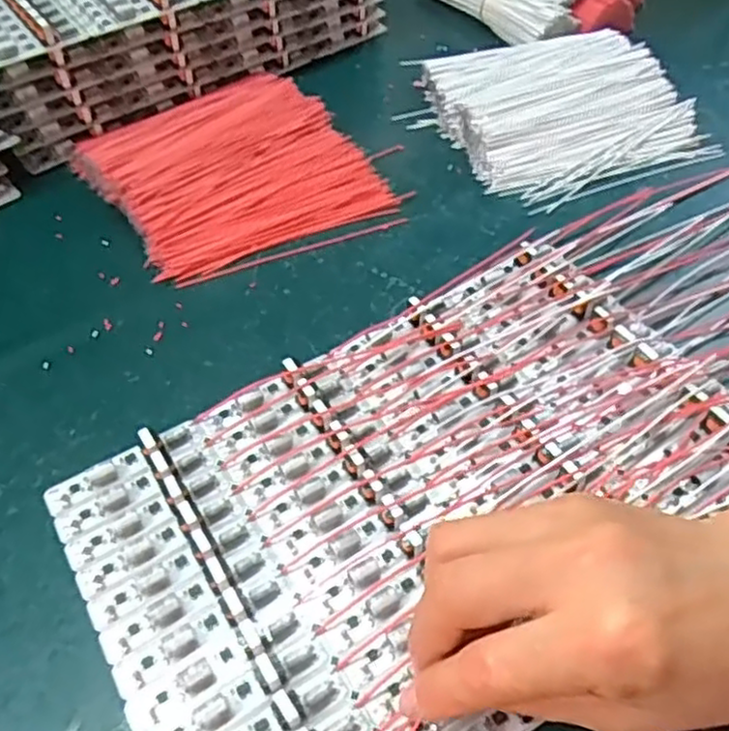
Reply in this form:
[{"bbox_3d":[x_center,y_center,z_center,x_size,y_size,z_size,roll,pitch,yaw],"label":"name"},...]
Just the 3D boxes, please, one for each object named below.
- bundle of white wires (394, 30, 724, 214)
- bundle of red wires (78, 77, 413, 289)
[{"bbox_3d":[0.127,-0.176,0.477,0.166,0.026,0.149,-16,55,-10],"label":"bundle of white wires"},{"bbox_3d":[-0.083,-0.130,0.449,0.176,0.024,0.156,-16,55,-11],"label":"bundle of red wires"}]

